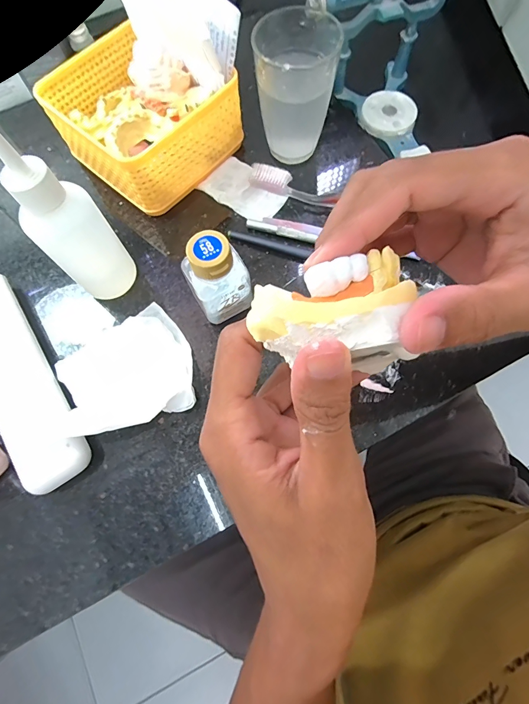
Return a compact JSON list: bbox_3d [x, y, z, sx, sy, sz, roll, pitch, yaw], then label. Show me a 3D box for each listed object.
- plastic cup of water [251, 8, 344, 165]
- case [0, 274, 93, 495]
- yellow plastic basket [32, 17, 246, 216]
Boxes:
[{"bbox_3d":[0.024,-0.225,0.310,0.064,0.087,0.067,0,72,-1],"label":"plastic cup of water"},{"bbox_3d":[-0.188,0.018,0.269,0.047,0.020,0.178,-32,75,-11],"label":"case"},{"bbox_3d":[-0.112,-0.212,0.324,0.137,0.063,0.128,41,76,12],"label":"yellow plastic basket"}]

